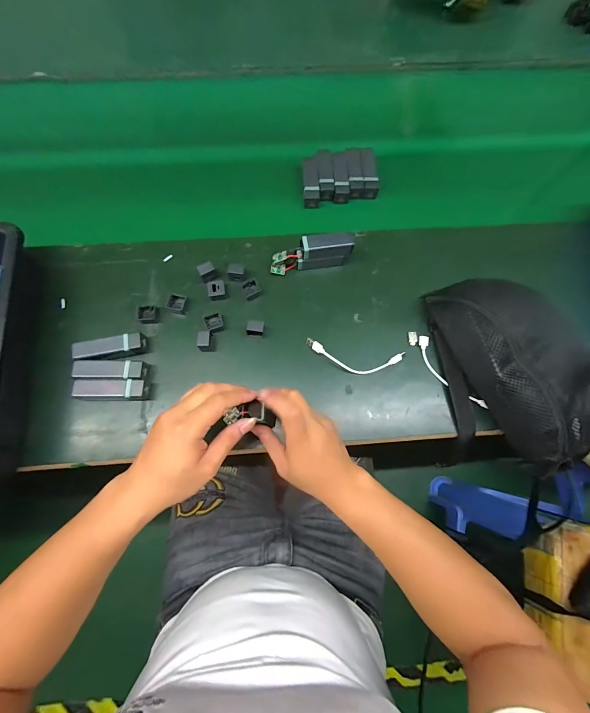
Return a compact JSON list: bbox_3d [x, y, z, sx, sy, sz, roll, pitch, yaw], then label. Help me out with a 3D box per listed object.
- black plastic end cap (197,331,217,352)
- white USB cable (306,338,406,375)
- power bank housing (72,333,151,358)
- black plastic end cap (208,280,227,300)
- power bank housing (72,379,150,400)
[{"bbox_3d":[-0.125,-0.022,0.449,0.019,0.028,0.023,-1,73,-2],"label":"black plastic end cap"},{"bbox_3d":[0.084,0.004,0.455,0.140,0.011,0.038,10,73,1],"label":"white USB cable"},{"bbox_3d":[-0.253,-0.012,0.442,0.089,0.032,0.027,-10,73,-5],"label":"power bank housing"},{"bbox_3d":[-0.117,-0.099,0.477,0.025,0.011,0.029,-9,73,-4],"label":"black plastic end cap"},{"bbox_3d":[-0.244,0.045,0.427,0.091,0.025,0.026,0,73,-2],"label":"power bank housing"}]

